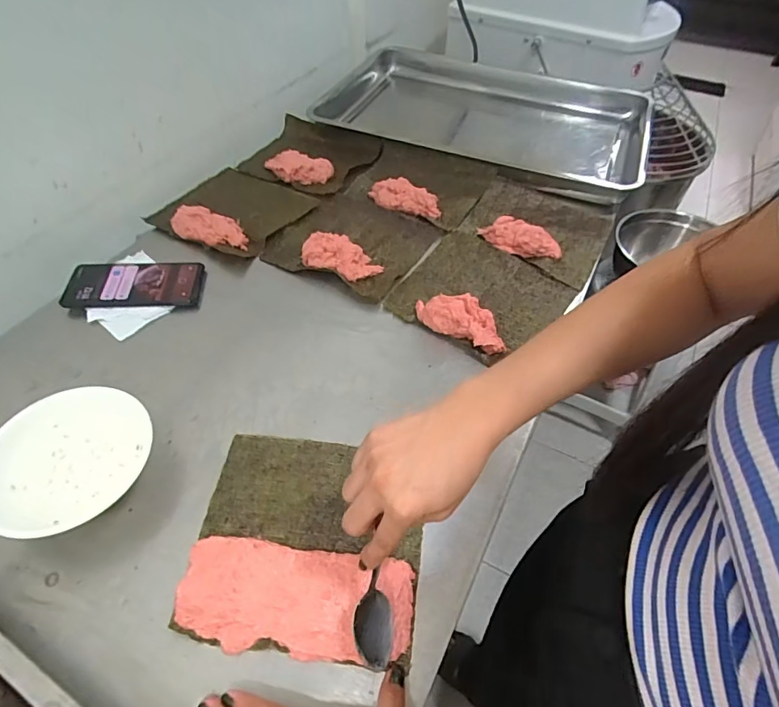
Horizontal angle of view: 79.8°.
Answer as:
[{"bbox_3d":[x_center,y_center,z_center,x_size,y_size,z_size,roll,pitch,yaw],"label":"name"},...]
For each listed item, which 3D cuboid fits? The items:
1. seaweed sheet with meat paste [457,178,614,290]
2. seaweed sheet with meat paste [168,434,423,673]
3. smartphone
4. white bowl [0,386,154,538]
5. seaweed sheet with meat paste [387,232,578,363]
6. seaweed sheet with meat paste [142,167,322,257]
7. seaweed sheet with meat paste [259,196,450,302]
[{"bbox_3d":[0.232,-0.211,0.725,0.206,0.032,0.206,27,56,18],"label":"seaweed sheet with meat paste"},{"bbox_3d":[-0.072,0.163,0.420,0.197,0.013,0.182,5,48,4],"label":"seaweed sheet with meat paste"},{"bbox_3d":[-0.337,-0.093,0.617,0.162,0.012,0.080,-2,55,-8],"label":"smartphone"},{"bbox_3d":[-0.306,0.101,0.447,0.133,0.048,0.150,28,57,18],"label":"white bowl"},{"bbox_3d":[0.120,-0.087,0.617,0.196,0.031,0.191,33,58,22],"label":"seaweed sheet with meat paste"},{"bbox_3d":[-0.246,-0.235,0.731,0.207,0.041,0.189,25,56,17],"label":"seaweed sheet with meat paste"},{"bbox_3d":[-0.053,-0.175,0.685,0.209,0.029,0.189,24,55,16],"label":"seaweed sheet with meat paste"}]

